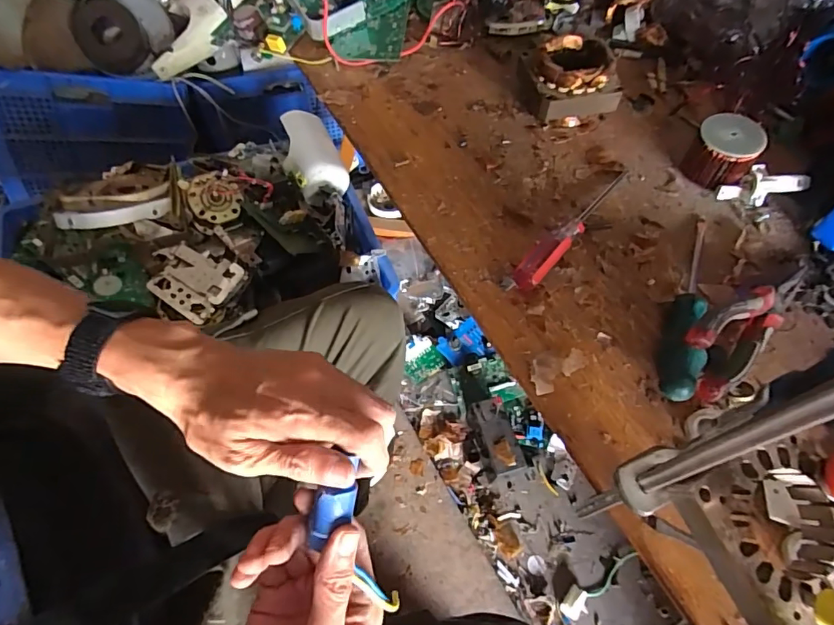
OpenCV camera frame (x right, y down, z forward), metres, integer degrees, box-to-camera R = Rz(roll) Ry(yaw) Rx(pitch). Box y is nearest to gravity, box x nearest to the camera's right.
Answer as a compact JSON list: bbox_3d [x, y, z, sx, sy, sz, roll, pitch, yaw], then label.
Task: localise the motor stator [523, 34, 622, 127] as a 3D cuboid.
[{"bbox_3d":[0.148,-0.224,0.464,0.080,0.056,0.078,-5,60,-3],"label":"motor stator"}]

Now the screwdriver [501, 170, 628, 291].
[{"bbox_3d":[0.132,-0.077,0.394,0.026,0.026,0.169,37,65,19],"label":"screwdriver"}]

